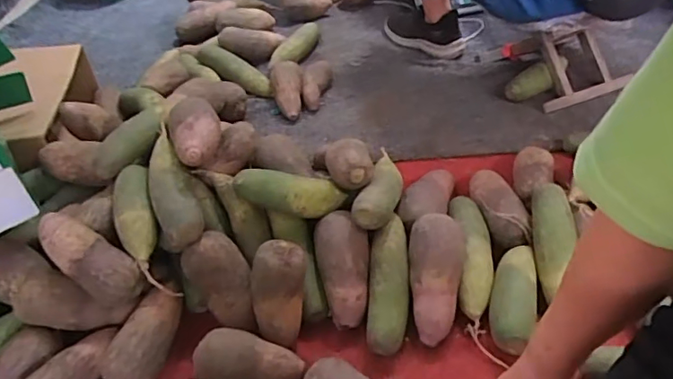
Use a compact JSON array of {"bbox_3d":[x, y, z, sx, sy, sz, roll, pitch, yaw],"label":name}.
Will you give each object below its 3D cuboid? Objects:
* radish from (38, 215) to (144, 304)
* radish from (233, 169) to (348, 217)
[{"bbox_3d":[-0.333,0.092,0.705,0.158,0.059,0.062,40,49,-7],"label":"radish"},{"bbox_3d":[-0.071,0.006,0.773,0.162,0.070,0.052,0,42,6],"label":"radish"}]

